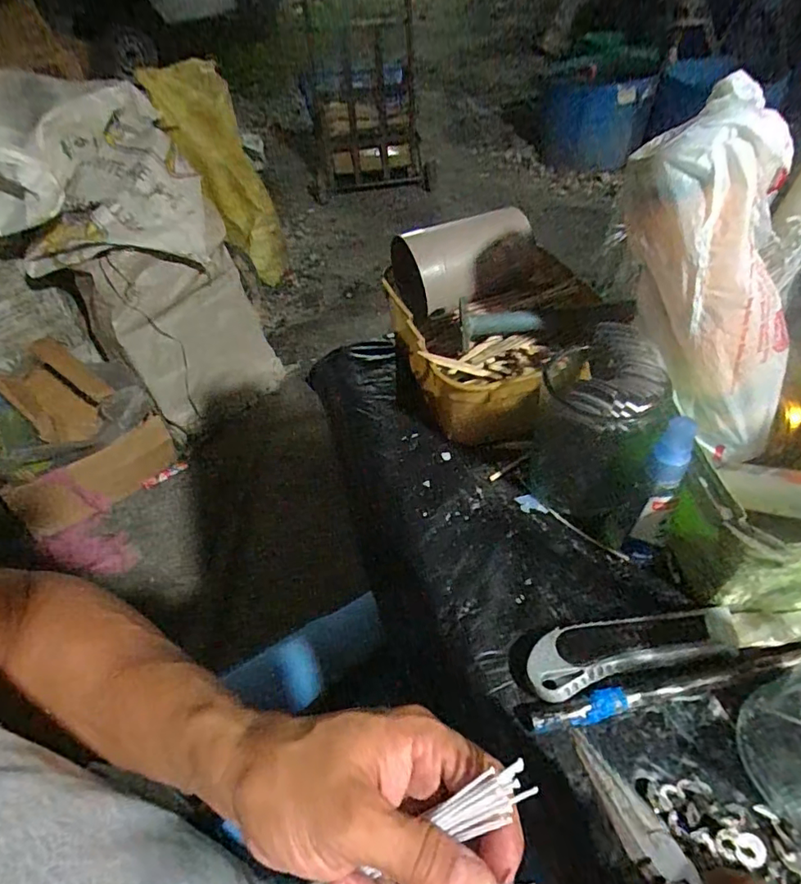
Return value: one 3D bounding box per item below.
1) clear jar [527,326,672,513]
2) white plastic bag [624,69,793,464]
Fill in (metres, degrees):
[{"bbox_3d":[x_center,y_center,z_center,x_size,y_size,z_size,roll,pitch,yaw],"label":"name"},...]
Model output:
[{"bbox_3d":[0.125,-0.010,0.345,0.069,0.109,0.092,9,48,12],"label":"clear jar"},{"bbox_3d":[0.201,-0.092,0.328,0.095,0.220,0.072,-36,28,-26],"label":"white plastic bag"}]

